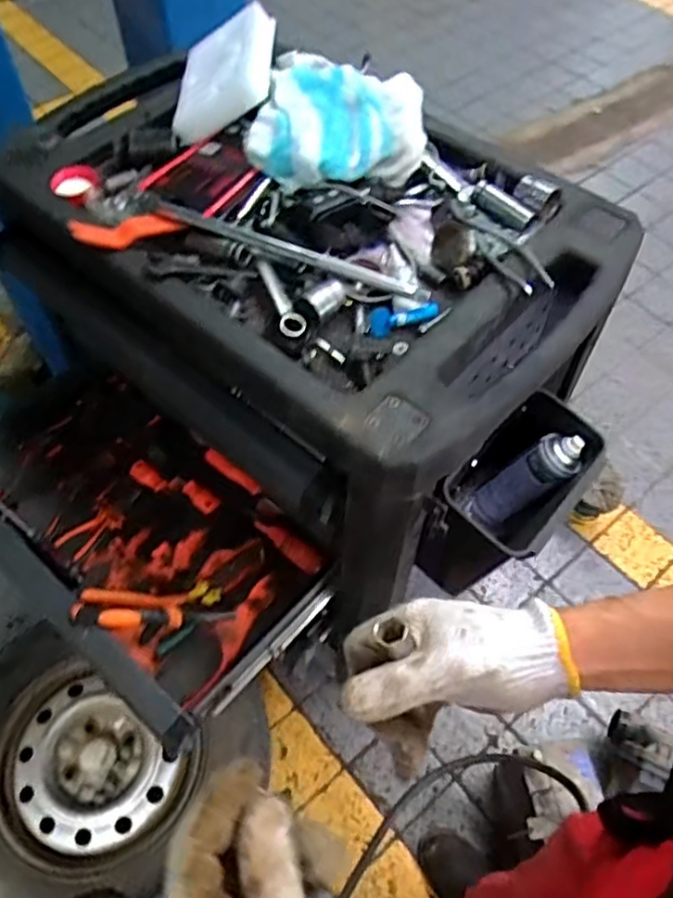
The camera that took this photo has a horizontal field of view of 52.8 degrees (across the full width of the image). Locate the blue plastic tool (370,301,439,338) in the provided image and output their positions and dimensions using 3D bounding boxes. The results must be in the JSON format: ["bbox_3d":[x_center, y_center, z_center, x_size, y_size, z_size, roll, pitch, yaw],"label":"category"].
[{"bbox_3d":[0.071,-0.140,0.716,0.073,0.016,0.025,-12,57,10],"label":"blue plastic tool"}]

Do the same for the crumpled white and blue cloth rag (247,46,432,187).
[{"bbox_3d":[0.006,-0.399,0.830,0.202,0.066,0.205,6,56,4],"label":"crumpled white and blue cloth rag"}]

